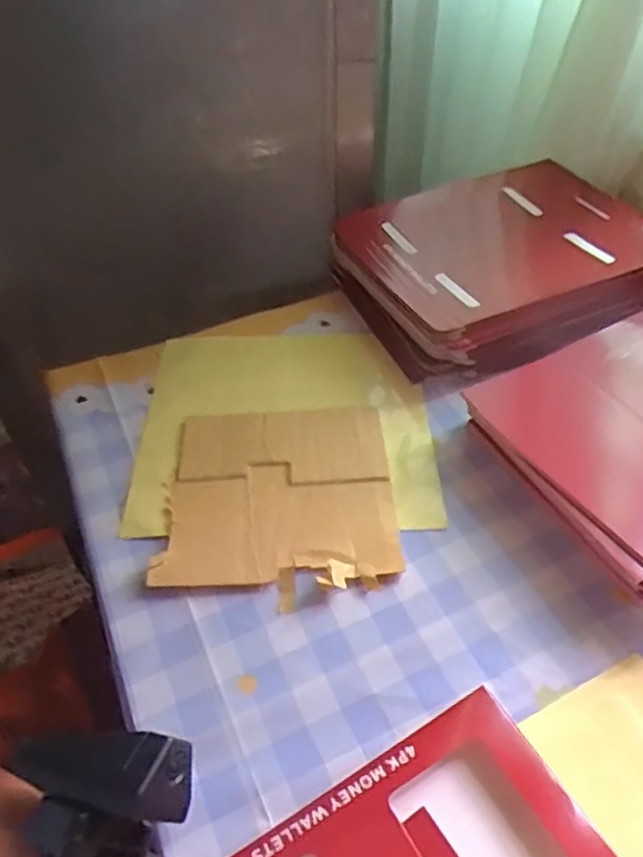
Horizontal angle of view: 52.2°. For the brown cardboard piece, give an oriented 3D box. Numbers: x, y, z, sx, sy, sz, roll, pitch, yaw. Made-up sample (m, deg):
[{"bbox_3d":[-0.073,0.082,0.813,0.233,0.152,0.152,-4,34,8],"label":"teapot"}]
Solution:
[{"bbox_3d":[-0.029,0.047,0.459,0.154,0.008,0.155,-2,49,-3],"label":"brown cardboard piece"}]

